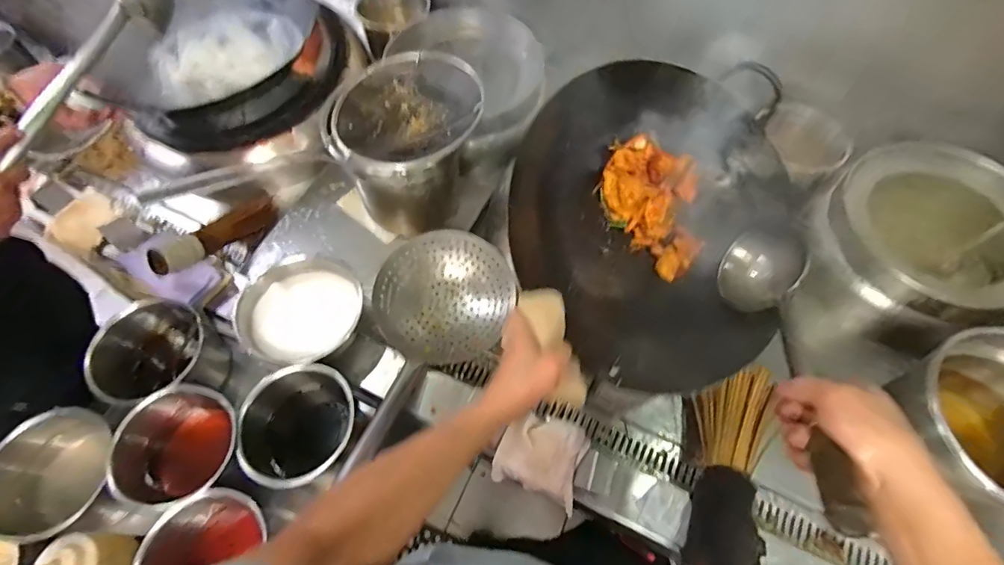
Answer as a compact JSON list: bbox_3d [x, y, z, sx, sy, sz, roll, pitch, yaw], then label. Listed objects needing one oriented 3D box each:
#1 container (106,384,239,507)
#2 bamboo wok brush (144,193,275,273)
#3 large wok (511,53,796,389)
[{"bbox_3d":[-0.439,0.247,0.685,0.155,0.146,0.149,4,60,1],"label":"container"},{"bbox_3d":[-0.518,-0.093,0.875,0.049,0.054,0.271,18,33,9],"label":"bamboo wok brush"},{"bbox_3d":[0.242,-0.078,0.658,0.342,0.156,0.422,-10,96,-11],"label":"large wok"}]

